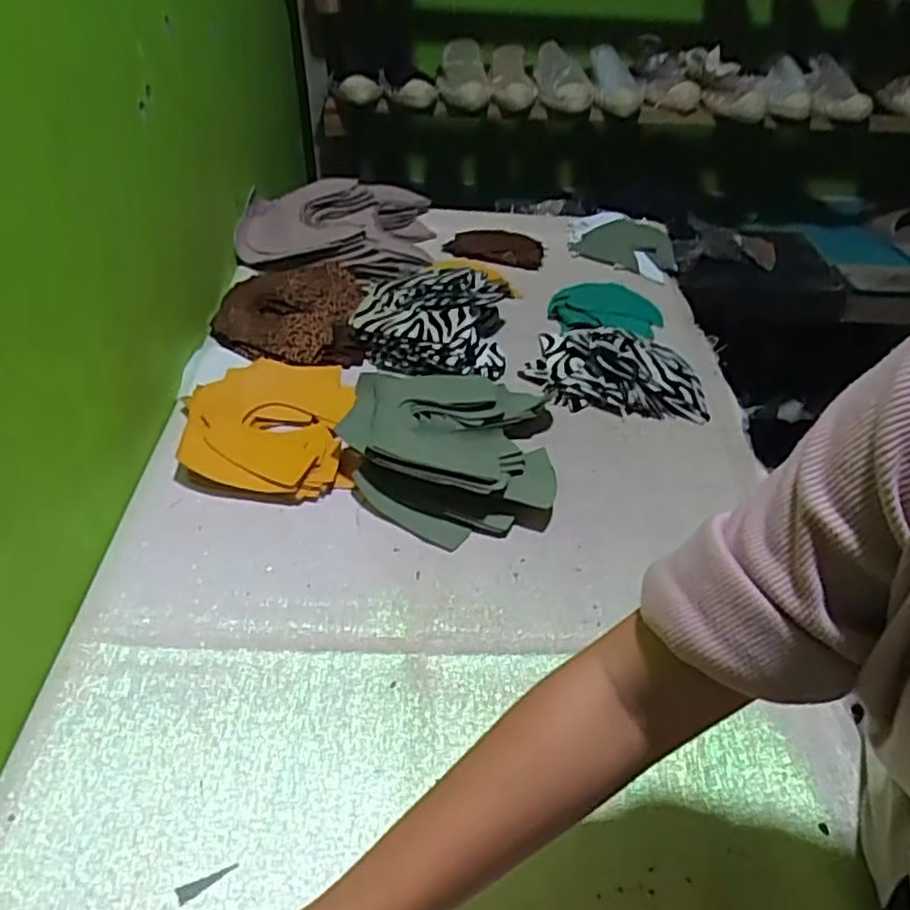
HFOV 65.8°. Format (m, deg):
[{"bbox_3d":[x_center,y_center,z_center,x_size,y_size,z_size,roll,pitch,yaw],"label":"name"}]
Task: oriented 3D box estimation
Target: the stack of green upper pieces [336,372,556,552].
[{"bbox_3d":[-0.003,-0.018,0.700,0.196,0.066,0.214,6,43,2],"label":"stack of green upper pieces"}]

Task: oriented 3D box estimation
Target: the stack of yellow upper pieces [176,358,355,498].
[{"bbox_3d":[-0.189,-0.033,0.721,0.156,0.039,0.194,-1,43,-5],"label":"stack of yellow upper pieces"}]

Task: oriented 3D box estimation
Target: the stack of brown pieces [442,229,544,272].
[{"bbox_3d":[0.060,-0.311,1.042,0.140,0.021,0.106,8,43,3],"label":"stack of brown pieces"}]

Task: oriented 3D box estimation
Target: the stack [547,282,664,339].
[{"bbox_3d":[0.198,-0.199,0.928,0.146,0.019,0.113,4,43,0],"label":"stack"}]

